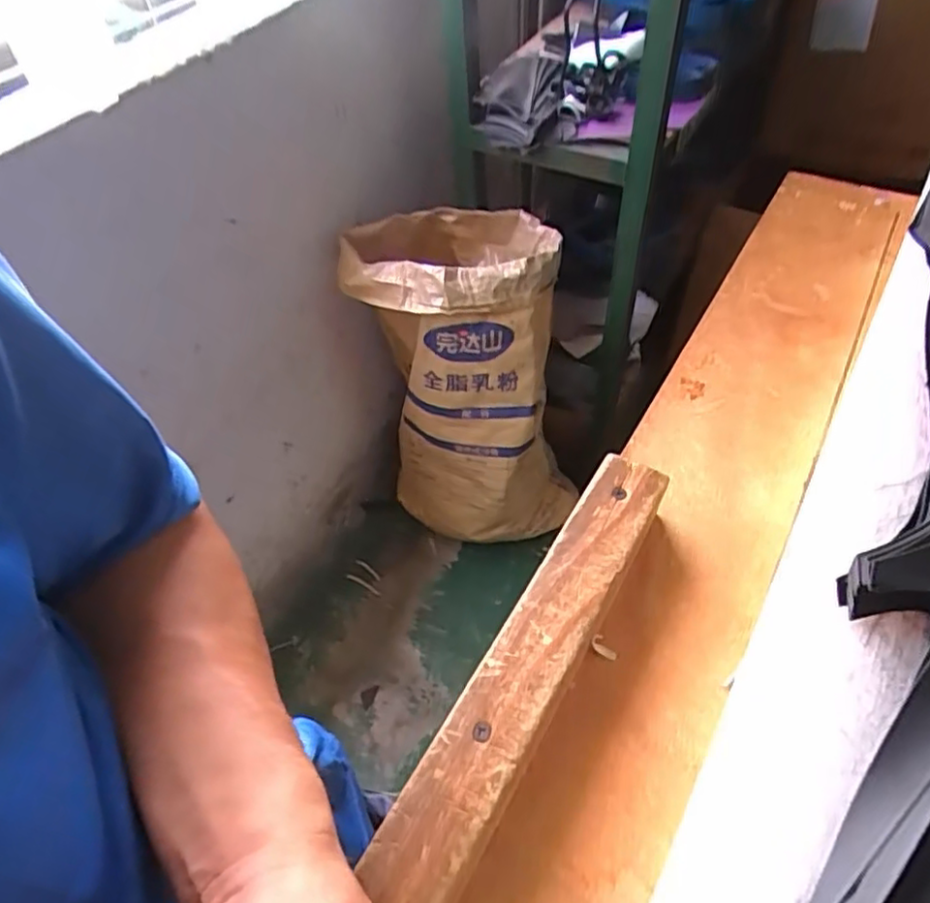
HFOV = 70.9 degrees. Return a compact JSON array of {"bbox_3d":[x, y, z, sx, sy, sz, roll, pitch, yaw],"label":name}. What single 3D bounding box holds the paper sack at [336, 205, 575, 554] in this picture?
[{"bbox_3d":[-0.002,-0.111,1.278,0.367,0.615,0.319,-10,52,-4],"label":"paper sack"}]

